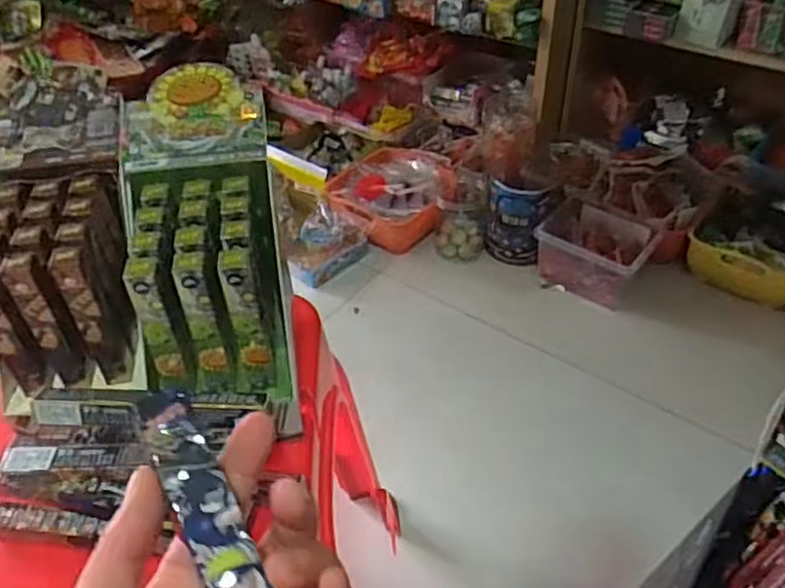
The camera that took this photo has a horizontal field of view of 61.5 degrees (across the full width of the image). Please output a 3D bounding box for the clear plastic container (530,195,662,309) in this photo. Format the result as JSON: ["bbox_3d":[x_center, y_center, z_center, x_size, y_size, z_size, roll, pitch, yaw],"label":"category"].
[{"bbox_3d":[0.388,-0.084,1.263,0.188,0.122,0.148,31,53,30],"label":"clear plastic container"}]

